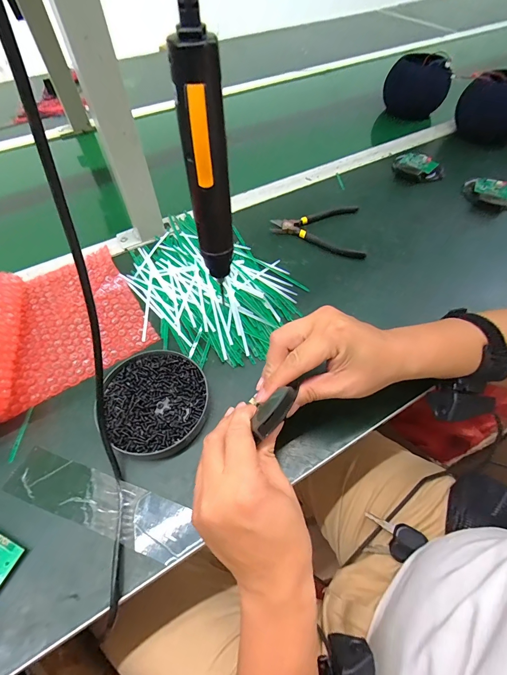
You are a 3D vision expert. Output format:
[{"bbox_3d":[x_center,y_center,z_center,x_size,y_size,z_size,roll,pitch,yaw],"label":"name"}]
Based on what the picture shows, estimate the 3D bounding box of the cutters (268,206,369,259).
[{"bbox_3d":[0.099,-0.169,0.507,0.138,0.008,0.116,1,56,1],"label":"cutters"}]

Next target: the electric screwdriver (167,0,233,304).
[{"bbox_3d":[-0.036,-0.127,0.245,0.026,0.218,0.037,12,57,8],"label":"electric screwdriver"}]

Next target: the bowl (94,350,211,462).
[{"bbox_3d":[-0.104,0.069,0.343,0.113,0.021,0.110,0,56,0],"label":"bowl"}]

